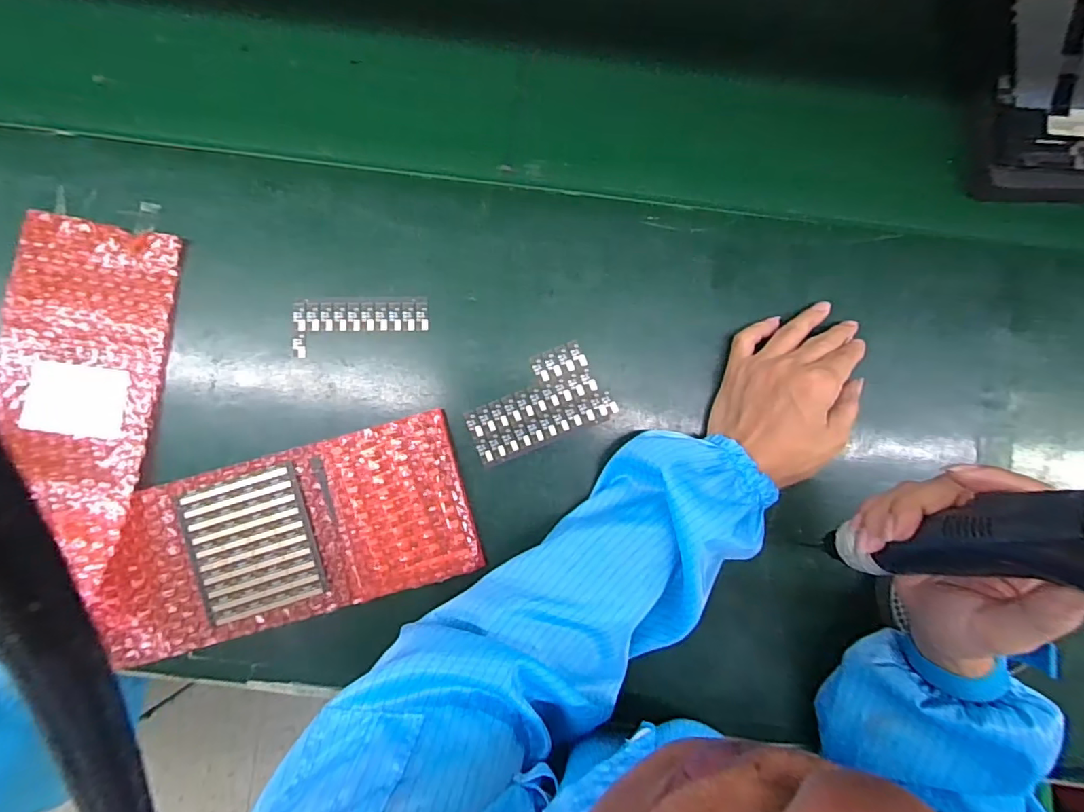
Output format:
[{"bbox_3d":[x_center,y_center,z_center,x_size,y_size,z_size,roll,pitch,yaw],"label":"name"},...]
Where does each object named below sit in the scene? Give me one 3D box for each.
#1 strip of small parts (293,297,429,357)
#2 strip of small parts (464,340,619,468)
[{"bbox_3d":[-0.134,-0.062,0.384,0.098,0.004,0.040,-4,86,-1],"label":"strip of small parts"},{"bbox_3d":[-0.005,-0.003,0.385,0.103,0.004,0.063,-21,87,-2],"label":"strip of small parts"}]

